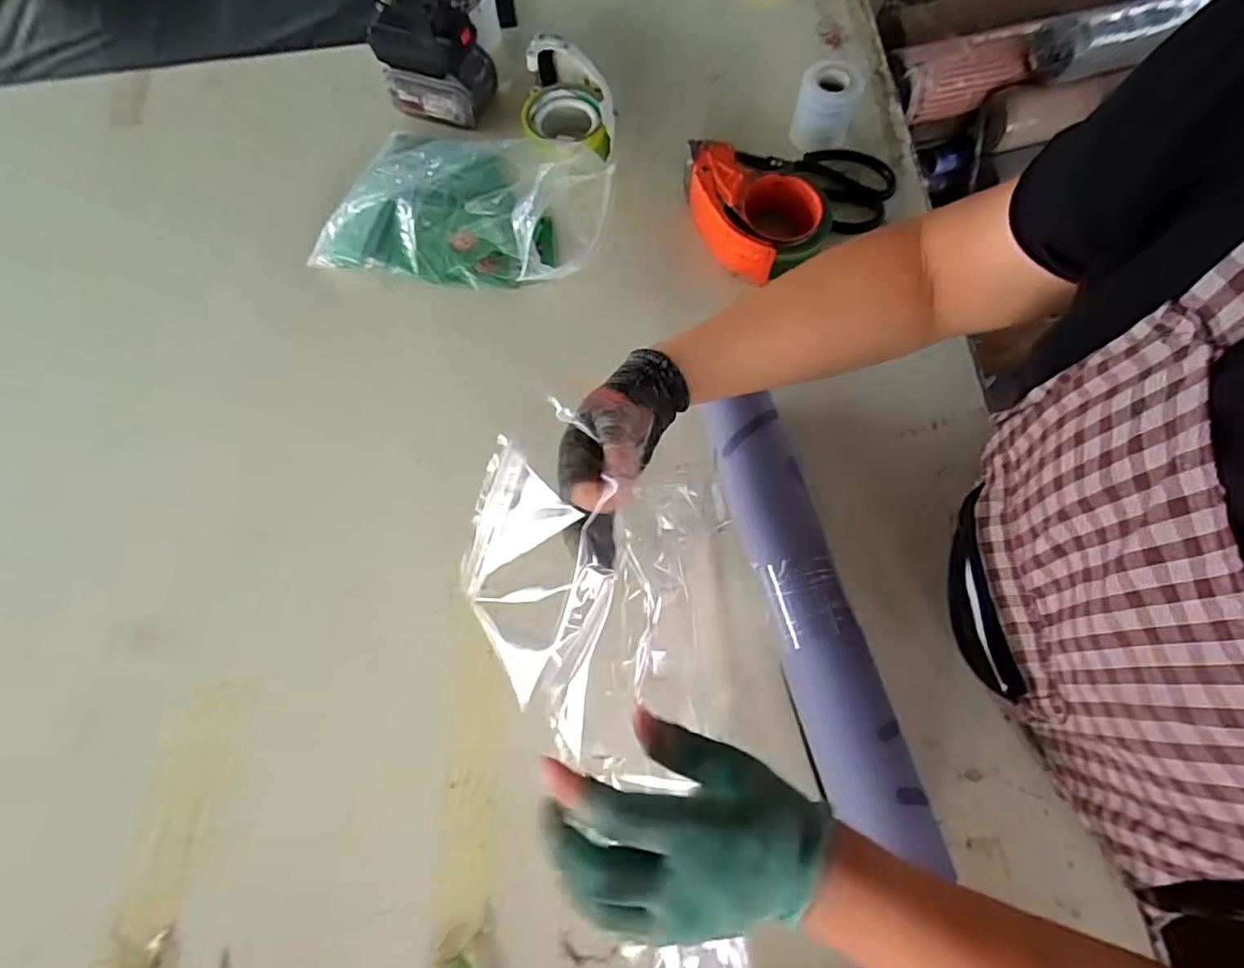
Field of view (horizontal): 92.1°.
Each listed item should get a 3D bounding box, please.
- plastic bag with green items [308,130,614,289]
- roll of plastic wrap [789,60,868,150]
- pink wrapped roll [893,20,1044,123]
[{"bbox_3d":[-0.165,-0.289,0.639,0.278,0.097,0.179,10,71,5],"label":"plastic bag with green items"},{"bbox_3d":[0.219,-0.404,0.640,0.063,0.067,0.065,16,72,7],"label":"roll of plastic wrap"},{"bbox_3d":[0.489,-0.595,0.864,0.196,0.076,0.079,-12,71,-3],"label":"pink wrapped roll"}]

